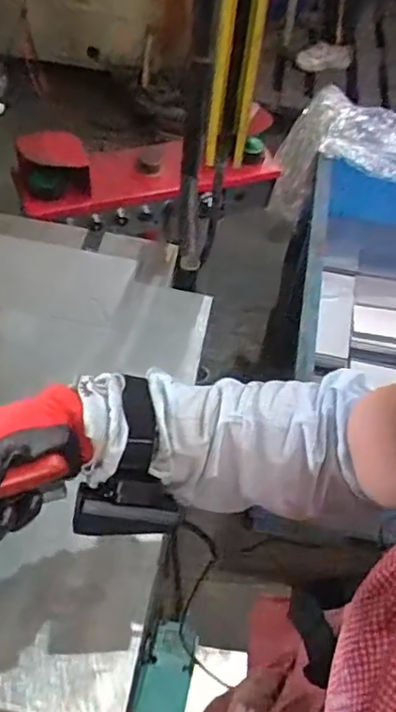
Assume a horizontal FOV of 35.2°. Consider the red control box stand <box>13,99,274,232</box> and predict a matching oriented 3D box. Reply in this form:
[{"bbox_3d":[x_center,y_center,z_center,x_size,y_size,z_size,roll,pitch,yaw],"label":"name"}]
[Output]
[{"bbox_3d":[-0.089,-0.383,1.318,0.564,0.223,0.116,-17,57,-18],"label":"red control box stand"}]

